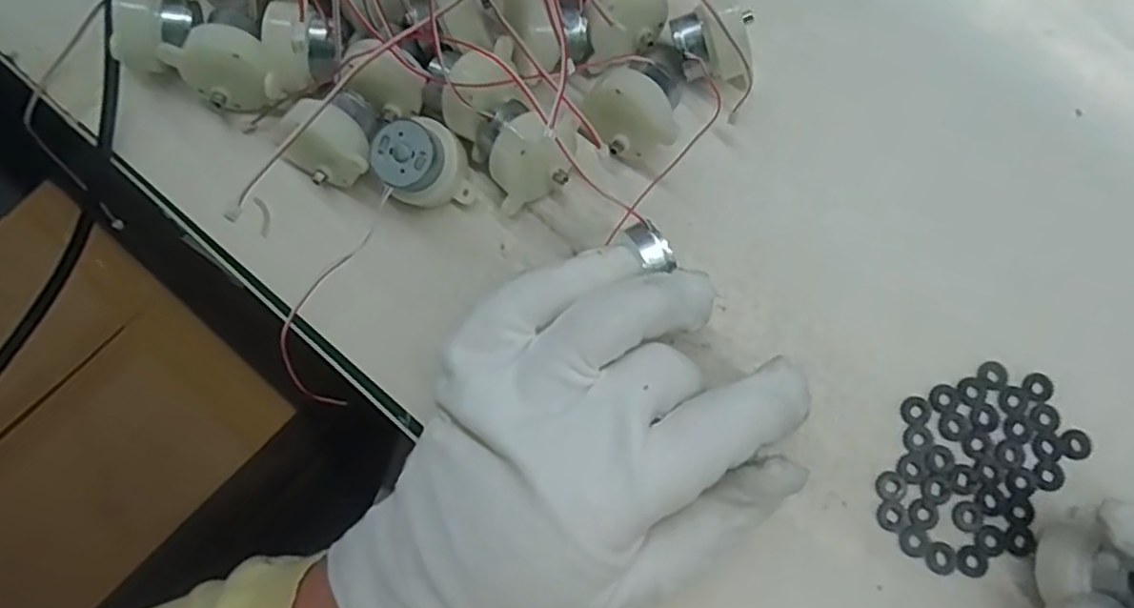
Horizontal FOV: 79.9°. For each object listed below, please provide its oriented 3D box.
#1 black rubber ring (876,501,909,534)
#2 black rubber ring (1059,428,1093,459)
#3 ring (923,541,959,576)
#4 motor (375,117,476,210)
[{"bbox_3d":[0.116,0.075,0.239,0.011,0.004,0.010,0,79,0],"label":"black rubber ring"},{"bbox_3d":[0.184,0.051,0.243,0.011,0.004,0.010,0,79,0],"label":"black rubber ring"},{"bbox_3d":[0.131,0.089,0.236,0.011,0.004,0.011,0,79,0],"label":"ring"},{"bbox_3d":[-0.053,-0.051,0.250,0.030,0.027,0.026,-16,79,-3],"label":"motor"}]

